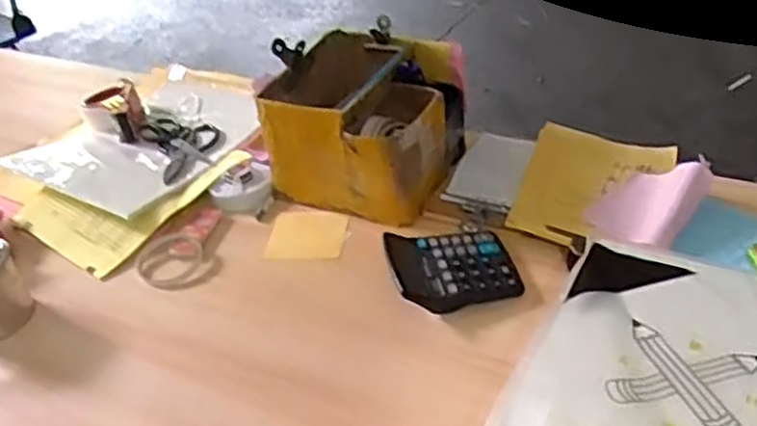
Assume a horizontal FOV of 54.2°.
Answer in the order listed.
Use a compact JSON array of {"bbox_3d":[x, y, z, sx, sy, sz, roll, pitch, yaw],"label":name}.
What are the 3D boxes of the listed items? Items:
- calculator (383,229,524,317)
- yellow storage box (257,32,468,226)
[{"bbox_3d":[0.086,0.061,0.860,0.138,0.037,0.133,-14,36,-8],"label":"calculator"},{"bbox_3d":[-0.015,-0.121,1.019,0.232,0.164,0.241,13,40,26],"label":"yellow storage box"}]

